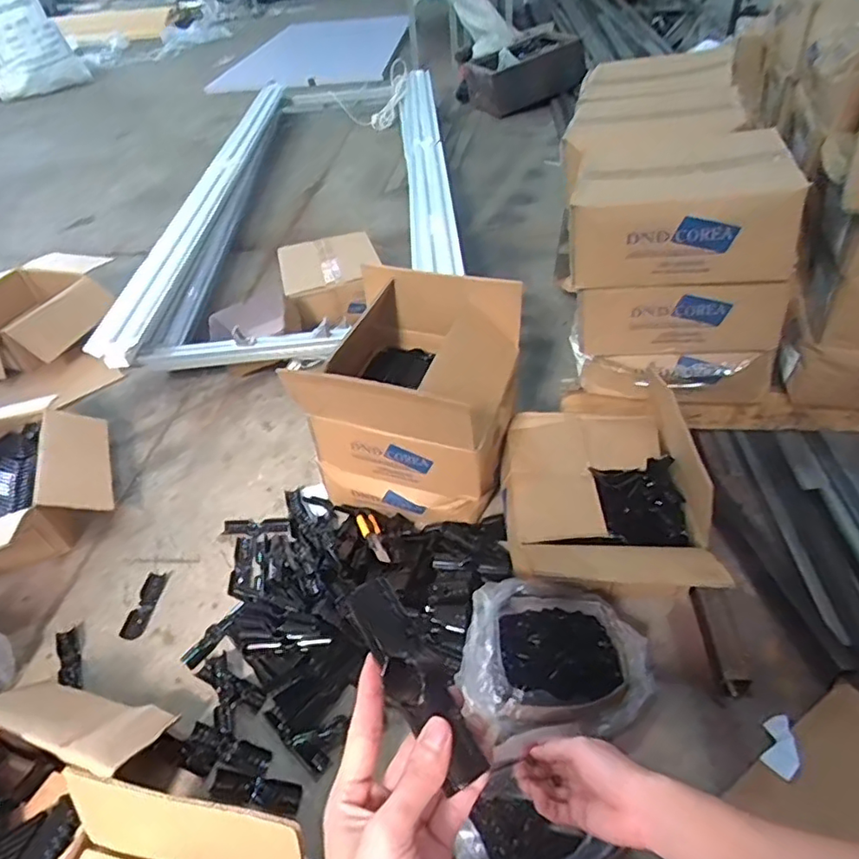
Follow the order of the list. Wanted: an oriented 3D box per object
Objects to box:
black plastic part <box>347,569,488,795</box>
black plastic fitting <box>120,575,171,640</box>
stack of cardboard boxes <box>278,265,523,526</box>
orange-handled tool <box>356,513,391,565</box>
[{"bbox_3d":[-0.010,0.148,0.366,0.033,0.020,0.131,-26,57,-20],"label":"black plastic part"},{"bbox_3d":[-0.509,0.313,1.063,0.039,0.011,0.129,-2,43,5],"label":"black plastic fitting"},{"bbox_3d":[-0.031,-0.043,1.081,0.332,0.352,0.312,8,45,17],"label":"stack of cardboard boxes"},{"bbox_3d":[-0.099,0.191,1.058,0.035,0.014,0.146,-20,28,-13],"label":"orange-handled tool"}]

